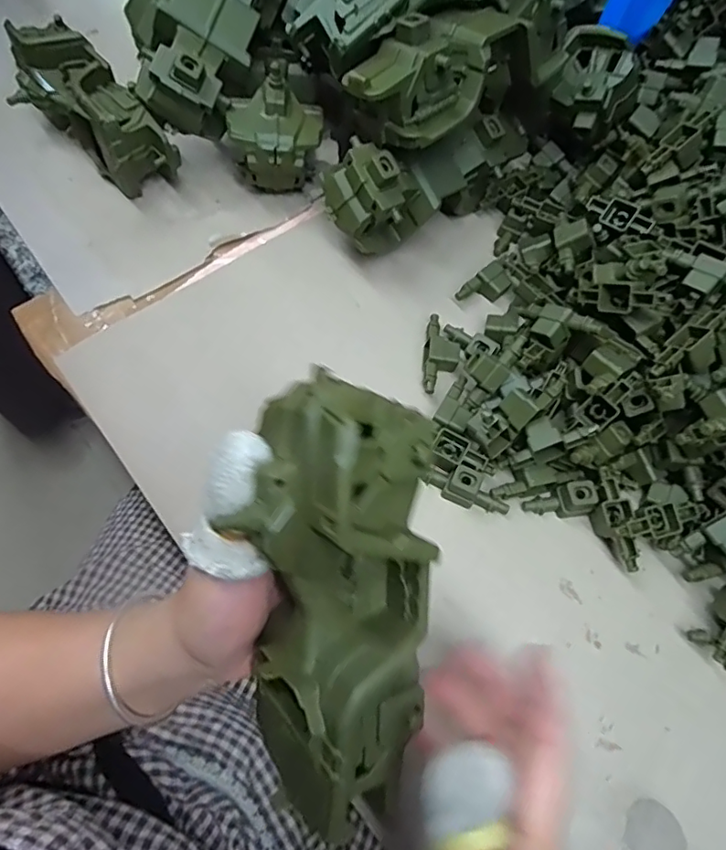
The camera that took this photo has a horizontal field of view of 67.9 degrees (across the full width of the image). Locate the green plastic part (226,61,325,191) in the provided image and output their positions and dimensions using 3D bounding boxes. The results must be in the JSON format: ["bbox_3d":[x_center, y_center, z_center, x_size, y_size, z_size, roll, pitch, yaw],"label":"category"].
[{"bbox_3d":[-0.074,-0.240,0.459,0.076,0.078,0.070,1,66,-2],"label":"green plastic part"}]

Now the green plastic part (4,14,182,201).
[{"bbox_3d":[-0.235,-0.270,0.474,0.176,0.077,0.073,42,71,14],"label":"green plastic part"}]

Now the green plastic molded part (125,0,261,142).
[{"bbox_3d":[-0.117,-0.341,0.433,0.079,0.062,0.204,23,89,7],"label":"green plastic molded part"}]

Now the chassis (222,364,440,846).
[{"bbox_3d":[-0.006,0.070,0.208,0.066,0.043,0.170,0,97,-3],"label":"chassis"}]

